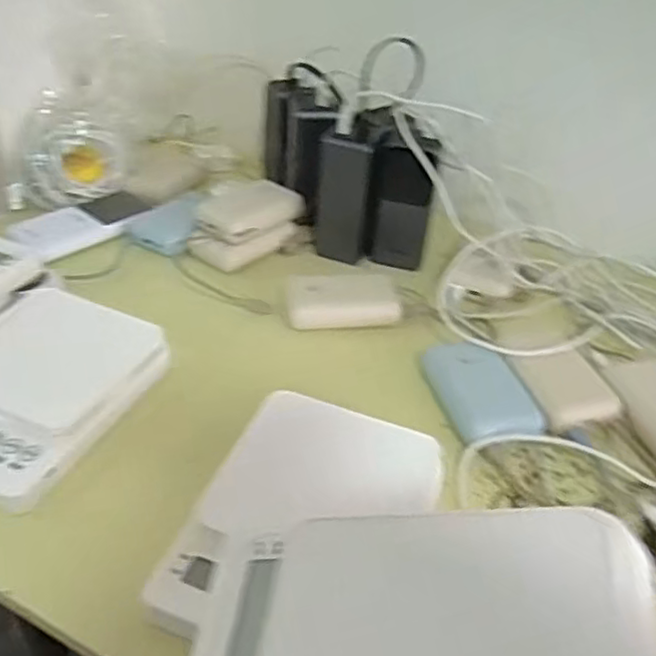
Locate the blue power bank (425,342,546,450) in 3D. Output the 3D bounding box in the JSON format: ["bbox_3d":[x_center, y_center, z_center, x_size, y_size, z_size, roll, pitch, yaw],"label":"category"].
[{"bbox_3d":[0.116,0.047,0.516,0.063,0.017,0.099,-18,48,-3],"label":"blue power bank"}]

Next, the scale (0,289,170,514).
[{"bbox_3d":[-0.216,0.039,0.482,0.141,0.028,0.168,17,38,17],"label":"scale"}]

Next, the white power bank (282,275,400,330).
[{"bbox_3d":[0.015,-0.025,0.610,0.103,0.019,0.066,-3,37,-9],"label":"white power bank"}]

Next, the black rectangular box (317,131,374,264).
[{"bbox_3d":[0.016,-0.124,0.652,0.052,0.120,0.021,9,37,8],"label":"black rectangular box"}]

